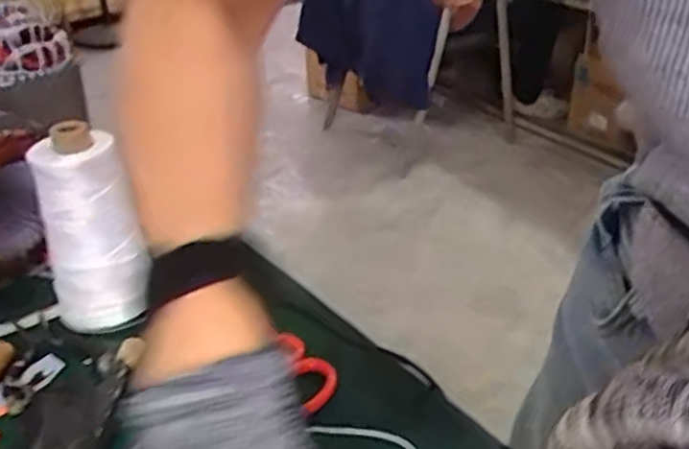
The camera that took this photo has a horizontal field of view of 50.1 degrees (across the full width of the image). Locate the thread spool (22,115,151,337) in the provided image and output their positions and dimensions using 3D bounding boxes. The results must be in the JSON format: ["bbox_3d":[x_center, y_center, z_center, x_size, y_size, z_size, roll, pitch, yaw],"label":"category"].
[{"bbox_3d":[-0.205,0.006,0.601,0.075,0.169,0.072,0,30,0],"label":"thread spool"}]

